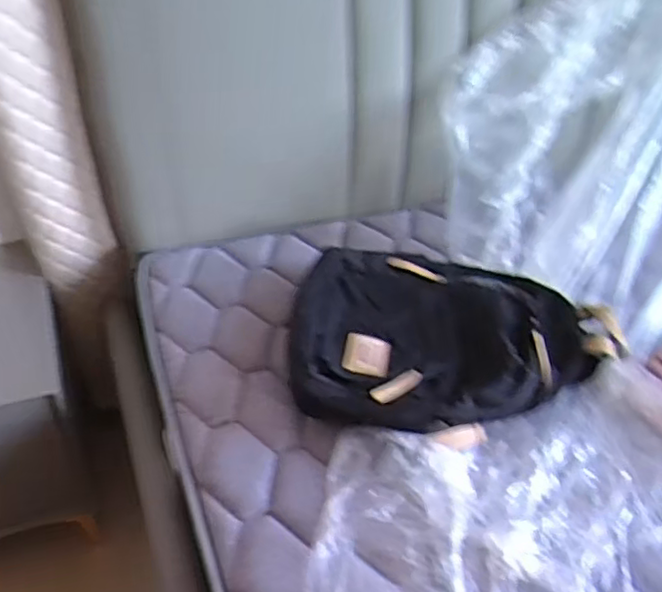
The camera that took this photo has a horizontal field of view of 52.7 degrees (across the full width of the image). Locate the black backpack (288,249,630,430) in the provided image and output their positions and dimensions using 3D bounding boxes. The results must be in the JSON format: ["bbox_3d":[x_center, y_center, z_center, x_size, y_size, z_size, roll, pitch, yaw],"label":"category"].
[{"bbox_3d":[0.164,0.048,0.977,0.445,0.096,0.324,-1,41,-7],"label":"black backpack"}]

